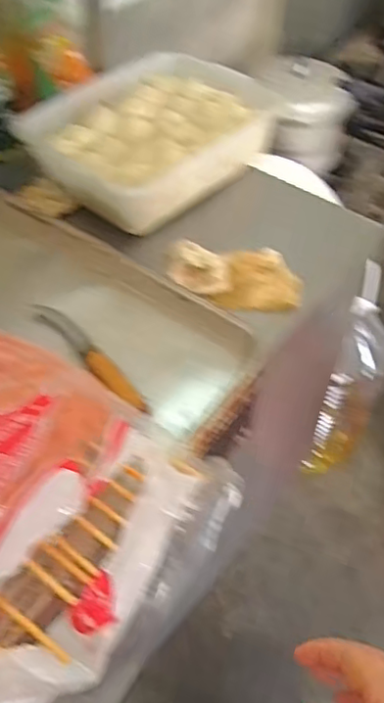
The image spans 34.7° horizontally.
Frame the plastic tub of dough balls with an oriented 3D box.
[{"bbox_3d":[-0.061,-0.341,0.940,0.267,0.094,0.339,35,58,26],"label":"plastic tub of dough balls"}]

